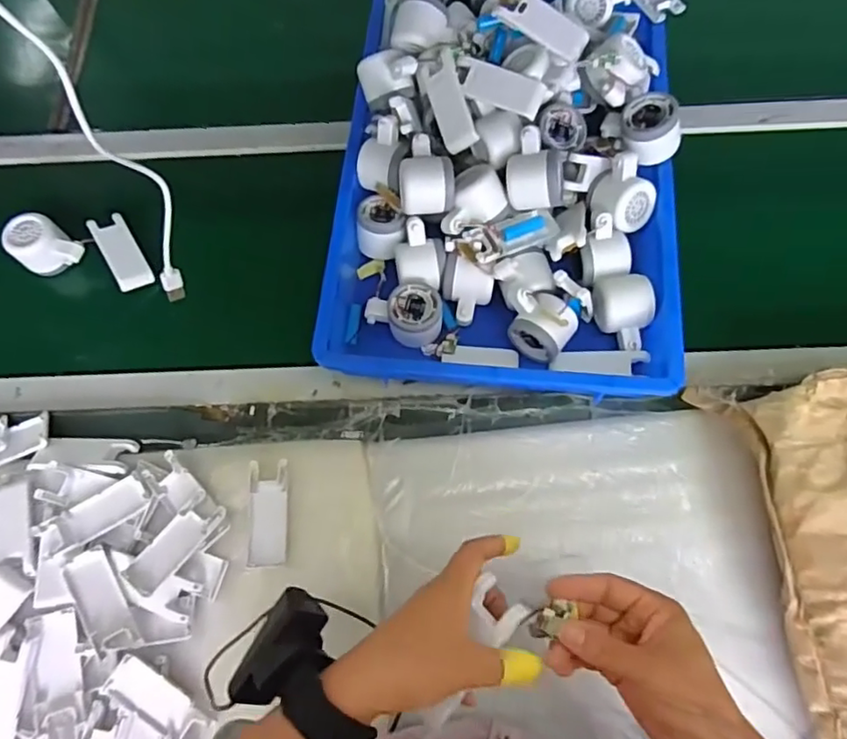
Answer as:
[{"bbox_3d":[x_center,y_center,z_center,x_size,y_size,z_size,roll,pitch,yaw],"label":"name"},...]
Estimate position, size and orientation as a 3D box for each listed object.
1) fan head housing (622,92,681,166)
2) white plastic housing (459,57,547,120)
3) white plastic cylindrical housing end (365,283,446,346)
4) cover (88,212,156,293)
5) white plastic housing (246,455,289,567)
[{"bbox_3d":[0.250,-0.264,0.648,0.058,0.054,0.061,-8,71,24],"label":"fan head housing"},{"bbox_3d":[0.080,-0.301,0.630,0.097,0.014,0.038,26,107,13],"label":"white plastic housing"},{"bbox_3d":[-0.021,-0.062,0.643,0.082,0.036,0.057,15,70,6],"label":"white plastic cylindrical housing end"},{"bbox_3d":[-0.360,-0.140,0.703,0.045,0.007,0.098,-26,81,-40],"label":"cover"},{"bbox_3d":[-0.156,0.144,0.590,0.038,0.009,0.101,-4,70,-1],"label":"white plastic housing"}]

